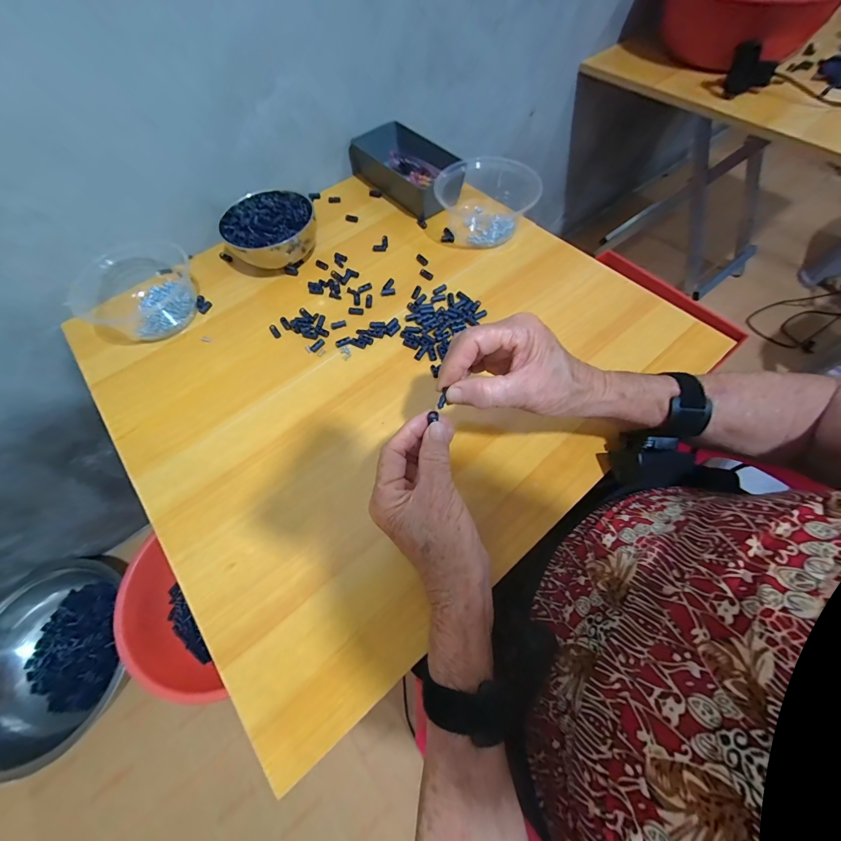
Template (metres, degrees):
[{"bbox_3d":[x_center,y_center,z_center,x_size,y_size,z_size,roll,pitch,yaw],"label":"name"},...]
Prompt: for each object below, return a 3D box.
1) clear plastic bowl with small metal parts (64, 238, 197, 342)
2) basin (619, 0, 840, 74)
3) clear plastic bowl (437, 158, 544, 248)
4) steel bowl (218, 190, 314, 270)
[{"bbox_3d":[-0.362,-0.162,0.454,0.147,0.055,0.131,-38,68,-15],"label":"clear plastic bowl with small metal parts"},{"bbox_3d":[0.617,-0.812,0.699,0.332,0.128,0.363,-1,63,2],"label":"basin"},{"bbox_3d":[0.085,-0.316,0.506,0.126,0.060,0.121,-1,63,2],"label":"clear plastic bowl"},{"bbox_3d":[-0.207,-0.260,0.494,0.111,0.052,0.123,38,71,19],"label":"steel bowl"}]

